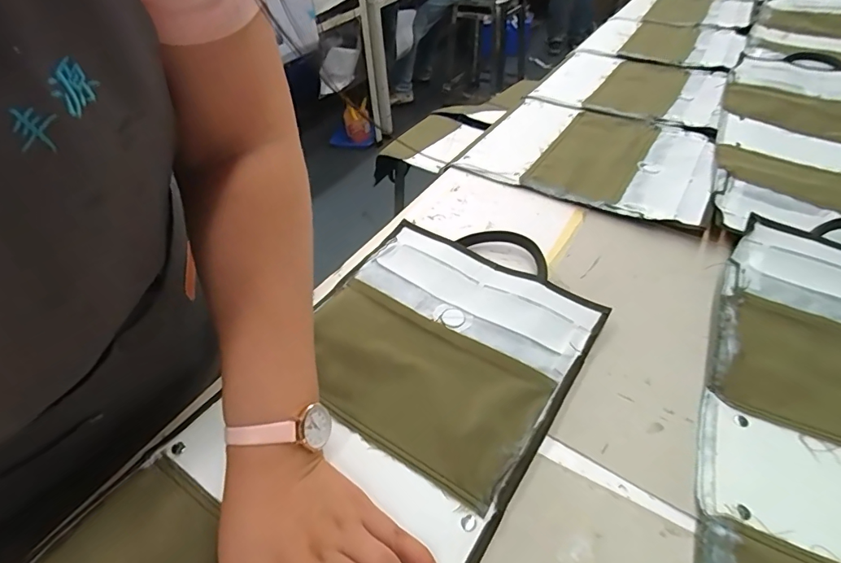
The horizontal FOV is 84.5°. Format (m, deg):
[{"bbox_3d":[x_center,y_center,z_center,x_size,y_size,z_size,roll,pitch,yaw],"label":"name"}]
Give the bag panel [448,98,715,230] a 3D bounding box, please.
[{"bbox_3d":[0.235,-0.181,0.637,0.299,0.019,0.254,23,50,23],"label":"bag panel"}]

